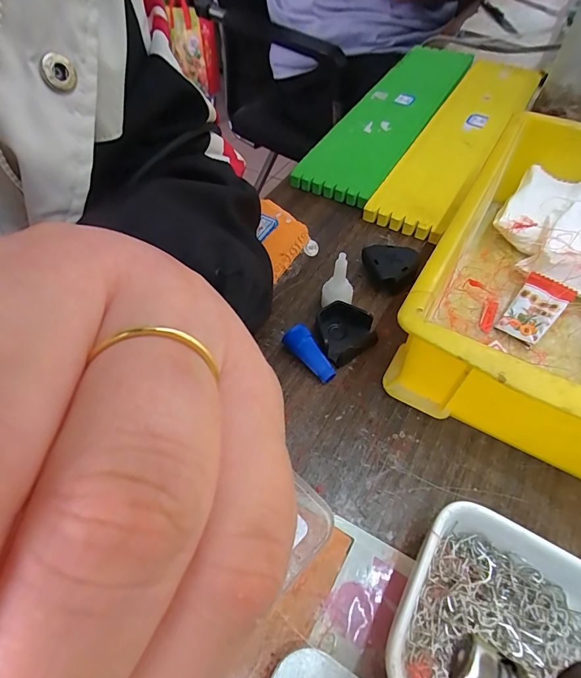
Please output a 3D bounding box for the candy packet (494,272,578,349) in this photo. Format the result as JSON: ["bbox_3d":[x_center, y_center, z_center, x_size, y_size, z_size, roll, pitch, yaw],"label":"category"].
[{"bbox_3d":[0.161,-0.019,0.263,0.028,0.004,0.050,38,82,28],"label":"candy packet"}]

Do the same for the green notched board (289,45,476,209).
[{"bbox_3d":[0.118,-0.252,0.441,0.080,0.025,0.359,26,59,19],"label":"green notched board"}]

